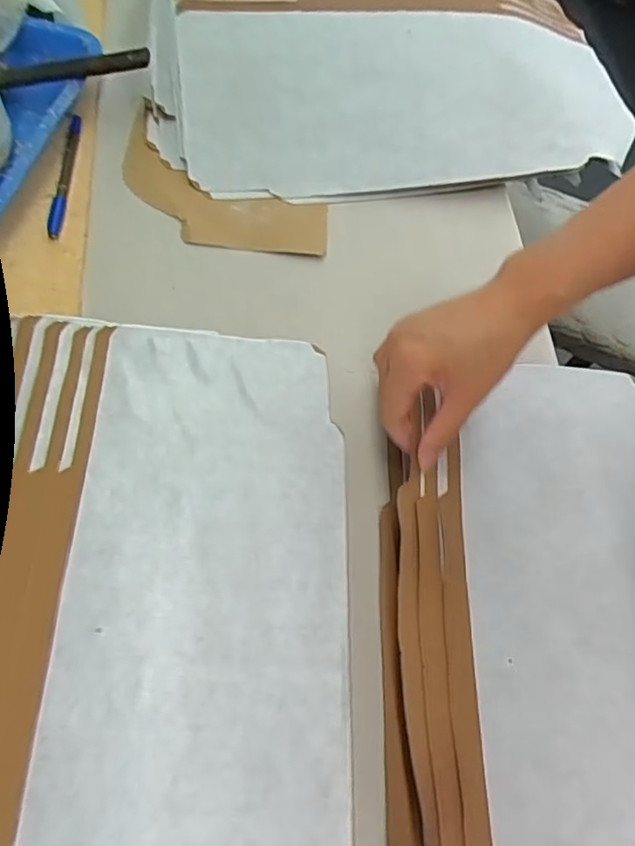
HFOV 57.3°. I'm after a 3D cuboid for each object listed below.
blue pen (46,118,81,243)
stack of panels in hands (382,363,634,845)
[{"bbox_3d":[-0.226,-0.223,0.519,0.012,0.012,0.141,0,63,-3],"label":"blue pen"},{"bbox_3d":[0.154,0.148,0.352,0.221,0.033,0.410,2,63,-2],"label":"stack of panels in hands"}]

